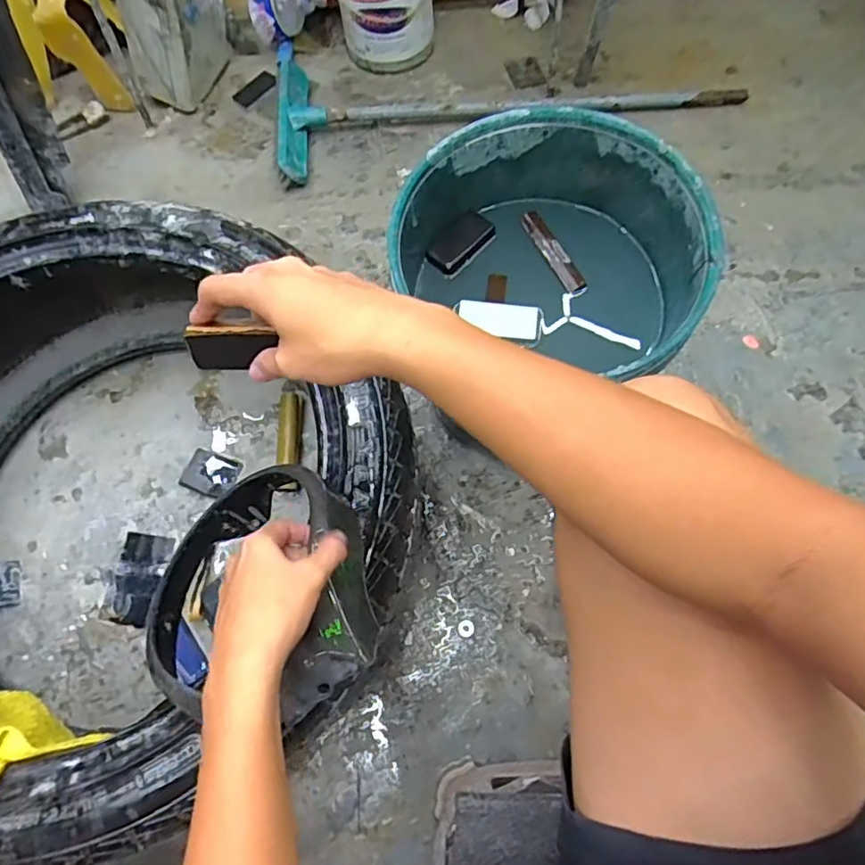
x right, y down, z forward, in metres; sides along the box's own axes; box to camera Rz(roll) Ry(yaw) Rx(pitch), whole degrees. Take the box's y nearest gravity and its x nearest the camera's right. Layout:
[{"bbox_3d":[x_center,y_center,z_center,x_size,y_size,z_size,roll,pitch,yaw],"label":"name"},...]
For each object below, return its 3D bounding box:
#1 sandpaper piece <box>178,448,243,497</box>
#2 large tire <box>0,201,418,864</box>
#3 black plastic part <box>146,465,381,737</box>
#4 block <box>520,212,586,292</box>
[{"bbox_3d":[-0.308,0.057,0.818,0.076,0.006,0.059,18,72,8],"label":"sandpaper piece"},{"bbox_3d":[-0.367,0.064,0.674,0.689,0.242,0.604,15,71,7],"label":"large tire"},{"bbox_3d":[-0.145,0.132,0.518,0.214,0.141,0.203,-1,70,2],"label":"black plastic part"},{"bbox_3d":[0.138,-0.210,0.680,0.023,0.017,0.112,-27,72,-8],"label":"block"}]

